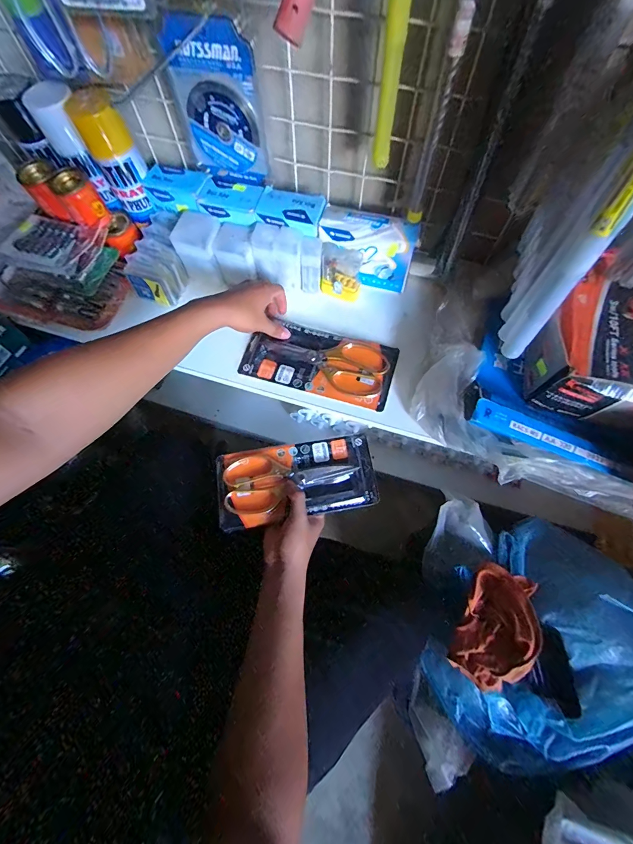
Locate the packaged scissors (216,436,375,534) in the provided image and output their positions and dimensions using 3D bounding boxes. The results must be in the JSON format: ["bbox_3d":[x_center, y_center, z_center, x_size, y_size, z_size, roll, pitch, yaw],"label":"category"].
[{"bbox_3d":[-0.029,0.087,0.517,0.233,0.020,0.112,-9,66,-4],"label":"packaged scissors"}]

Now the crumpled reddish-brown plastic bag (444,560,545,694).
[{"bbox_3d":[0.244,0.271,0.455,0.082,0.044,0.148,28,70,12],"label":"crumpled reddish-brown plastic bag"}]

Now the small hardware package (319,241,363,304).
[{"bbox_3d":[0.039,-0.233,0.544,0.062,0.075,0.030,15,67,7],"label":"small hardware package"}]

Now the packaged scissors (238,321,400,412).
[{"bbox_3d":[0.003,-0.092,0.533,0.229,0.020,0.108,12,67,7],"label":"packaged scissors"}]

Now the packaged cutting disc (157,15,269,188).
[{"bbox_3d":[-0.128,-0.412,0.456,0.109,0.162,0.023,10,67,5],"label":"packaged cutting disc"}]

